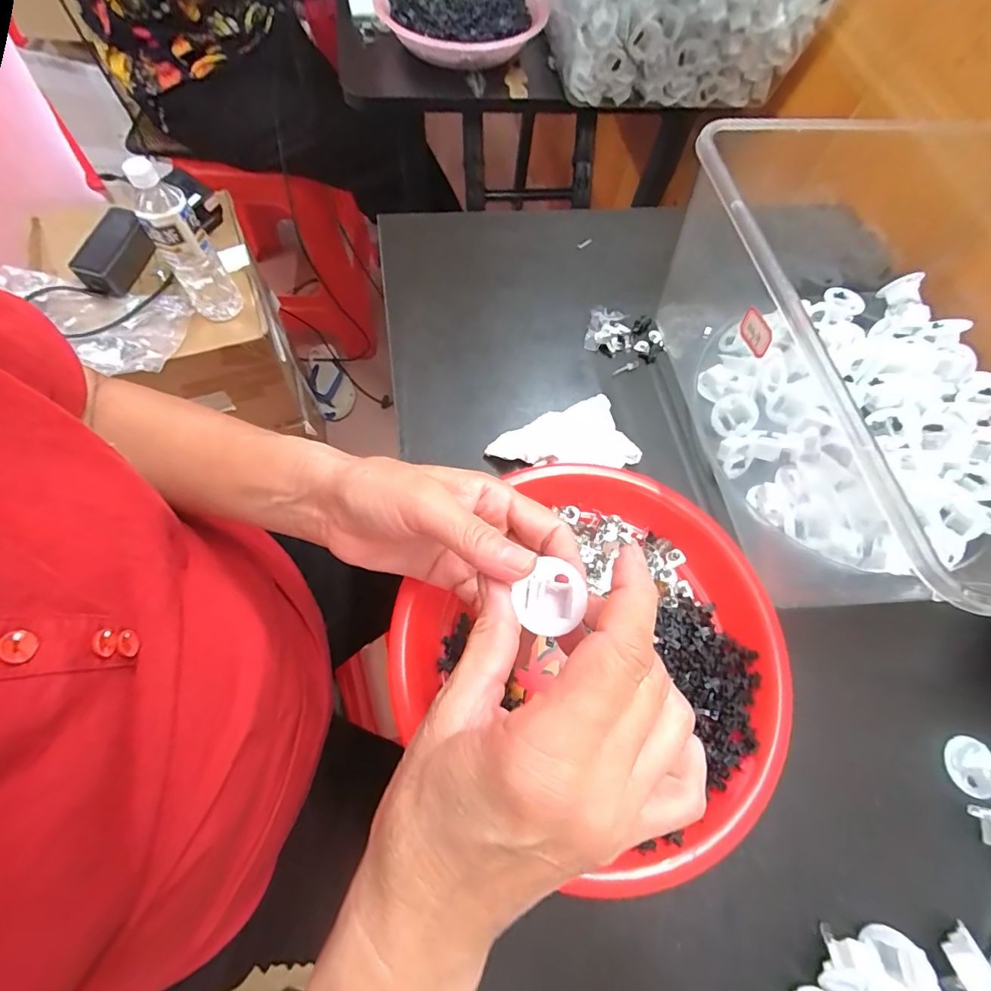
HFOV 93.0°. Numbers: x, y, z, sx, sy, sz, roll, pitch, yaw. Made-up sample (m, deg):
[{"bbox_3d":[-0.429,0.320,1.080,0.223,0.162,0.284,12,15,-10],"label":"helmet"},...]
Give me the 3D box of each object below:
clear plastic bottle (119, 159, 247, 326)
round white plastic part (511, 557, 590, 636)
[{"bbox_3d":[-0.409,-0.330,0.627,0.071,0.207,0.056,-33,73,-17],"label":"clear plastic bottle"},{"bbox_3d":[0.025,0.045,0.205,0.031,0.004,0.029,0,66,0],"label":"round white plastic part"}]

